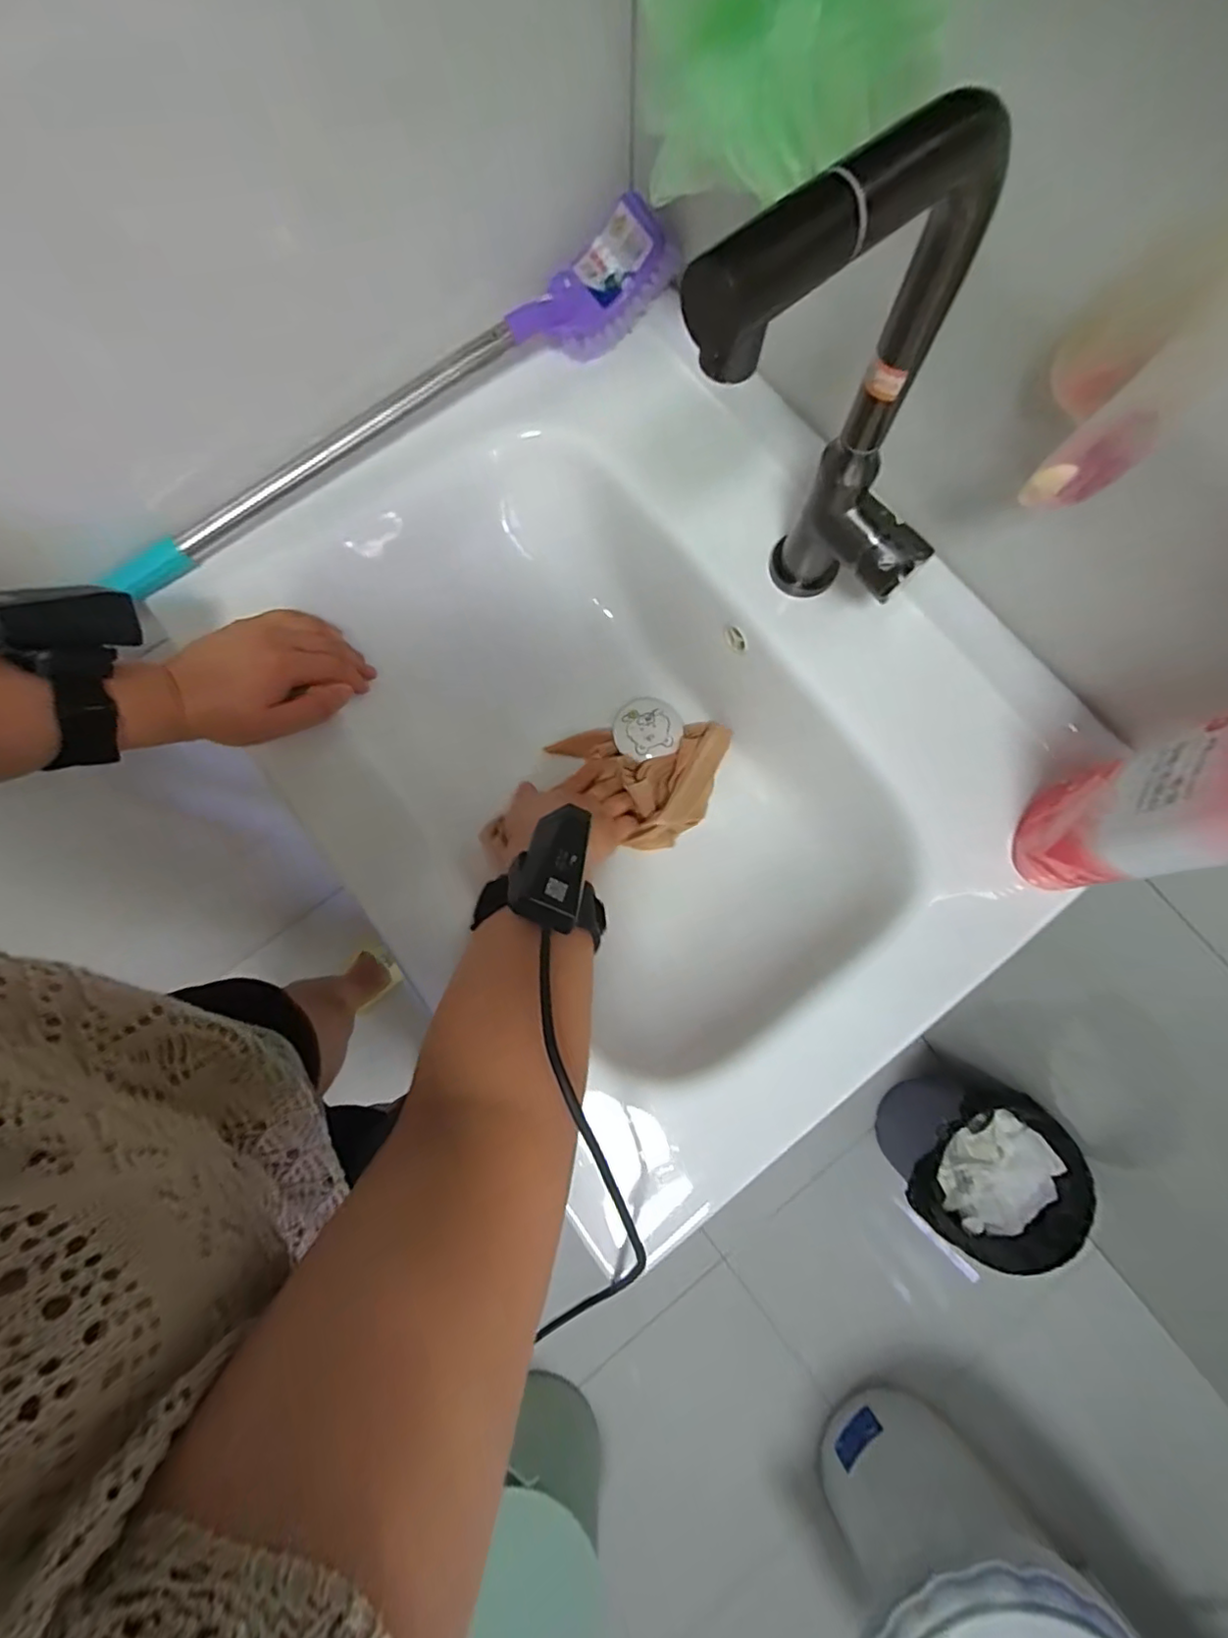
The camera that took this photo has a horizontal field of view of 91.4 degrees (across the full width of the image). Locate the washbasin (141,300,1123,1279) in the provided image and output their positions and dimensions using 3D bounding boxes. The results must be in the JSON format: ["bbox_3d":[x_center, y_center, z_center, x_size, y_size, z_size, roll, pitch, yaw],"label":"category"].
[{"bbox_3d":[0.006,-0.068,0.512,0.470,0.179,0.597,-39,80,-6],"label":"washbasin"}]

